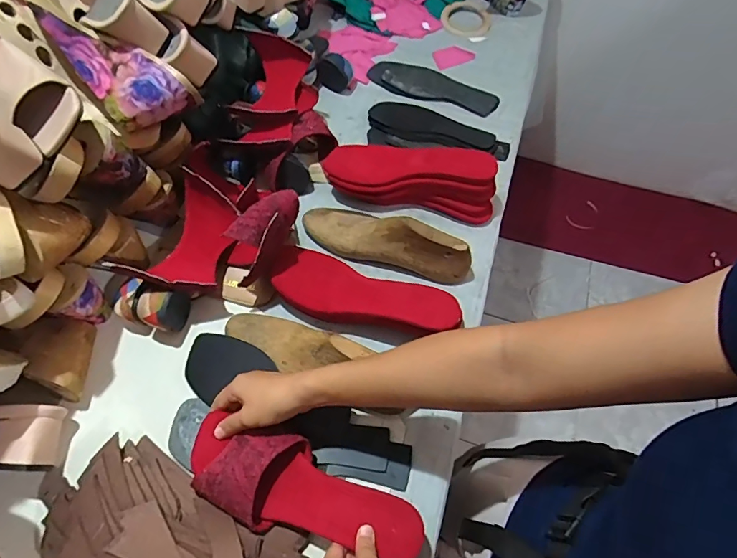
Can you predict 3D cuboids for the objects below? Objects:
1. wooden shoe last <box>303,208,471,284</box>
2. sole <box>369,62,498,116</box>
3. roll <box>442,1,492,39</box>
[{"bbox_3d":[0.020,-0.054,0.614,0.237,0.079,0.070,28,62,15],"label":"wooden shoe last"},{"bbox_3d":[0.117,-0.353,0.827,0.237,0.009,0.093,24,61,13],"label":"sole"},{"bbox_3d":[0.199,-0.537,0.934,0.104,0.012,0.107,1,59,-1],"label":"roll"}]

